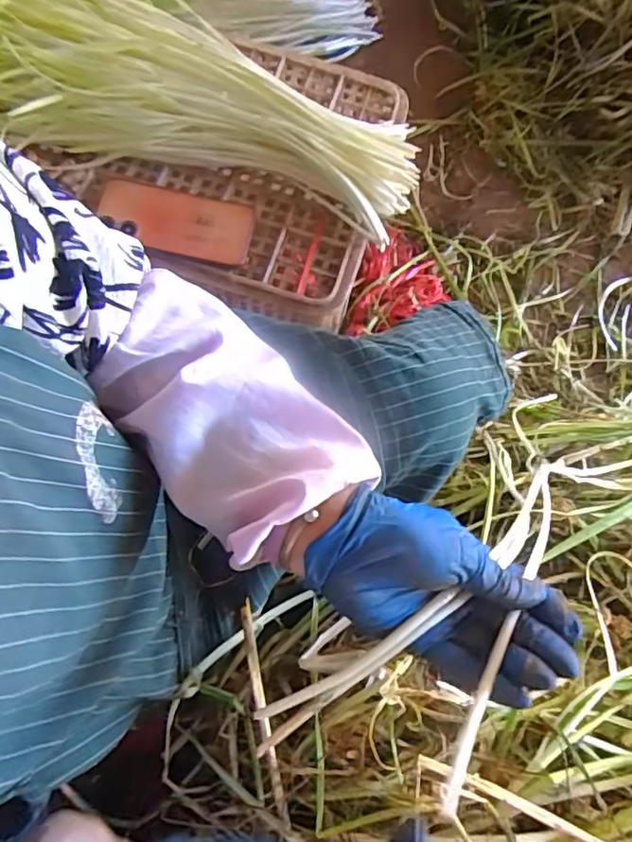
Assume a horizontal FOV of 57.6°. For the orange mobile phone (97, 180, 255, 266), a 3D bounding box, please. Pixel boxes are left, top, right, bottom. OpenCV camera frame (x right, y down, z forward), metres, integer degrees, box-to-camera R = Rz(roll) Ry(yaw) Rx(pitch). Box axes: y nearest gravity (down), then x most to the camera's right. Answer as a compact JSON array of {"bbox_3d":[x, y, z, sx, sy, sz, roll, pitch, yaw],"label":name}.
[{"bbox_3d":[-0.148,-0.211,0.608,0.157,0.012,0.079,9,72,1],"label":"orange mobile phone"}]

